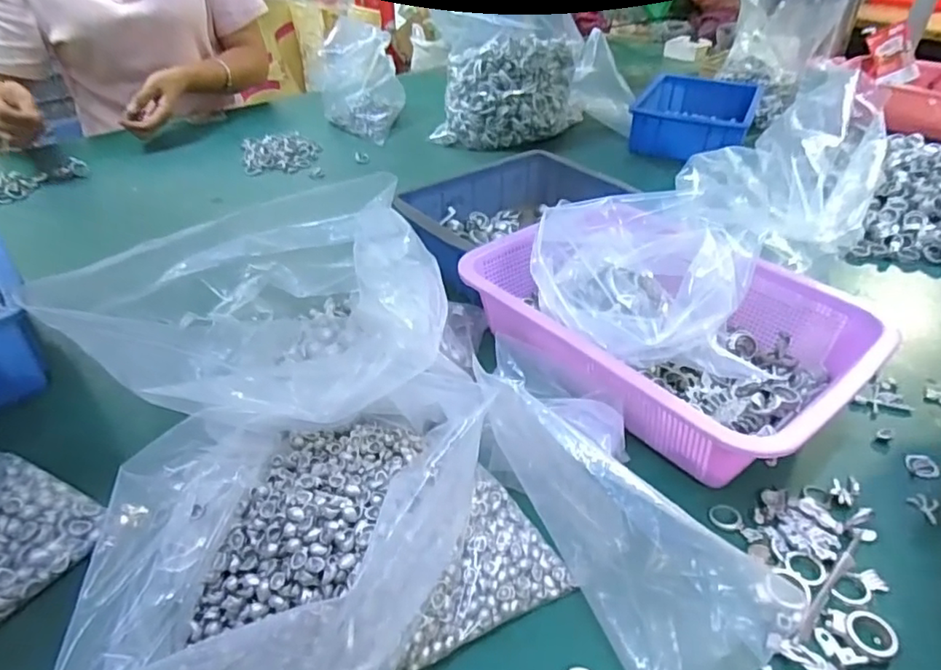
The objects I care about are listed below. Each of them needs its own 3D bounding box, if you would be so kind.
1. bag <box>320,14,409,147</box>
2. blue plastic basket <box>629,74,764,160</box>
[{"bbox_3d":[-0.190,-0.431,0.972,0.125,0.151,0.131,10,38,11],"label":"bag"},{"bbox_3d":[0.386,-0.374,0.999,0.182,0.075,0.248,18,41,21],"label":"blue plastic basket"}]

